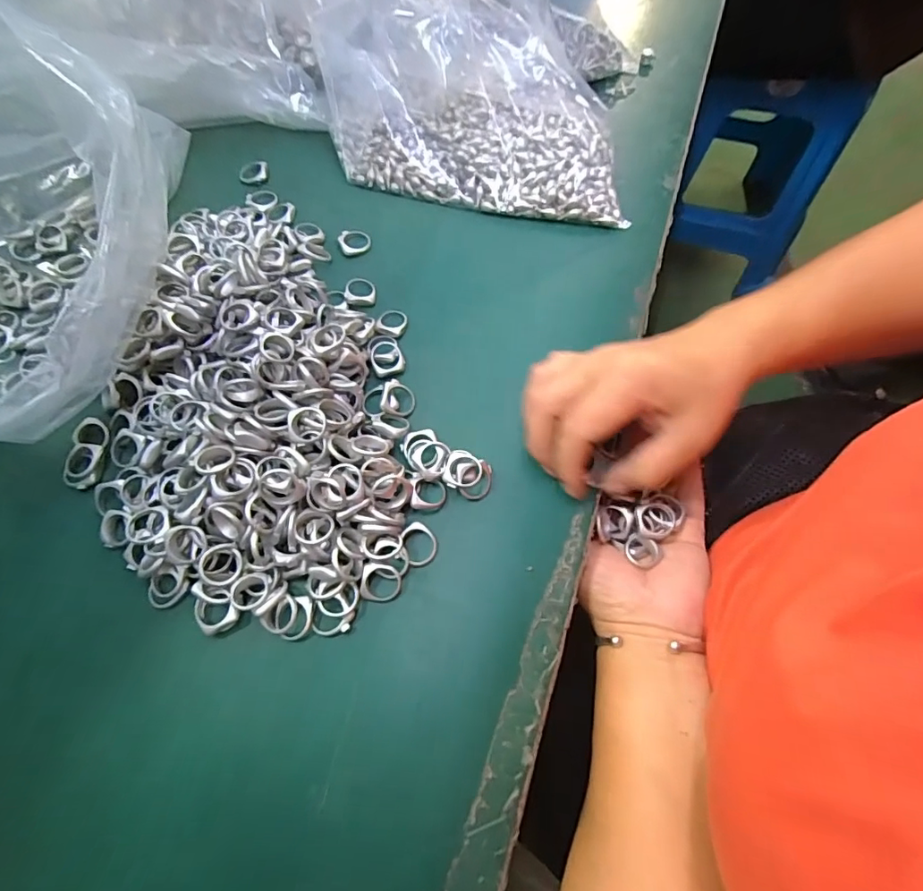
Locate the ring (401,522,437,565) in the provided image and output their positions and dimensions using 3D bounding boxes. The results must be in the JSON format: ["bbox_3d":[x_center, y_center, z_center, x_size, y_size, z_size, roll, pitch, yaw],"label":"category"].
[{"bbox_3d":[-0.024,0.055,0.279,0.021,0.006,0.022,0,66,1],"label":"ring"}]

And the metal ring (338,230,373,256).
[{"bbox_3d":[-0.081,-0.156,0.378,0.024,0.004,0.023,0,66,1],"label":"metal ring"}]

